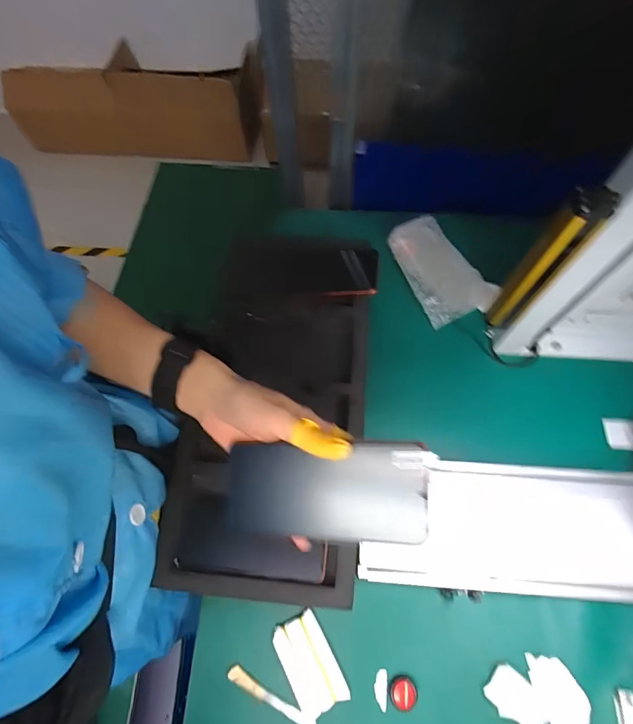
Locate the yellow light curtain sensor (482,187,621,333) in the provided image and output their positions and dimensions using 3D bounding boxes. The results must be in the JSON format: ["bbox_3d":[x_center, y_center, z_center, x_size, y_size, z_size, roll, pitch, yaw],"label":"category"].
[{"bbox_3d":[0.228,-0.095,0.402,0.037,0.193,0.043,-42,75,-13],"label":"yellow light curtain sensor"}]

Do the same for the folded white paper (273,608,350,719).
[{"bbox_3d":[-0.010,0.355,0.459,0.056,0.005,0.095,-28,73,-9],"label":"folded white paper"}]

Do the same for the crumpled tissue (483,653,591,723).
[{"bbox_3d":[0.250,0.371,0.436,0.105,0.008,0.077,29,73,10],"label":"crumpled tissue"}]

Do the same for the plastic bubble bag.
[{"bbox_3d":[0.205,-0.157,0.648,0.115,0.034,0.184,-22,72,-7],"label":"plastic bubble bag"}]

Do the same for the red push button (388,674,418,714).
[{"bbox_3d":[0.100,0.379,0.449,0.031,0.008,0.032,0,70,1],"label":"red push button"}]

